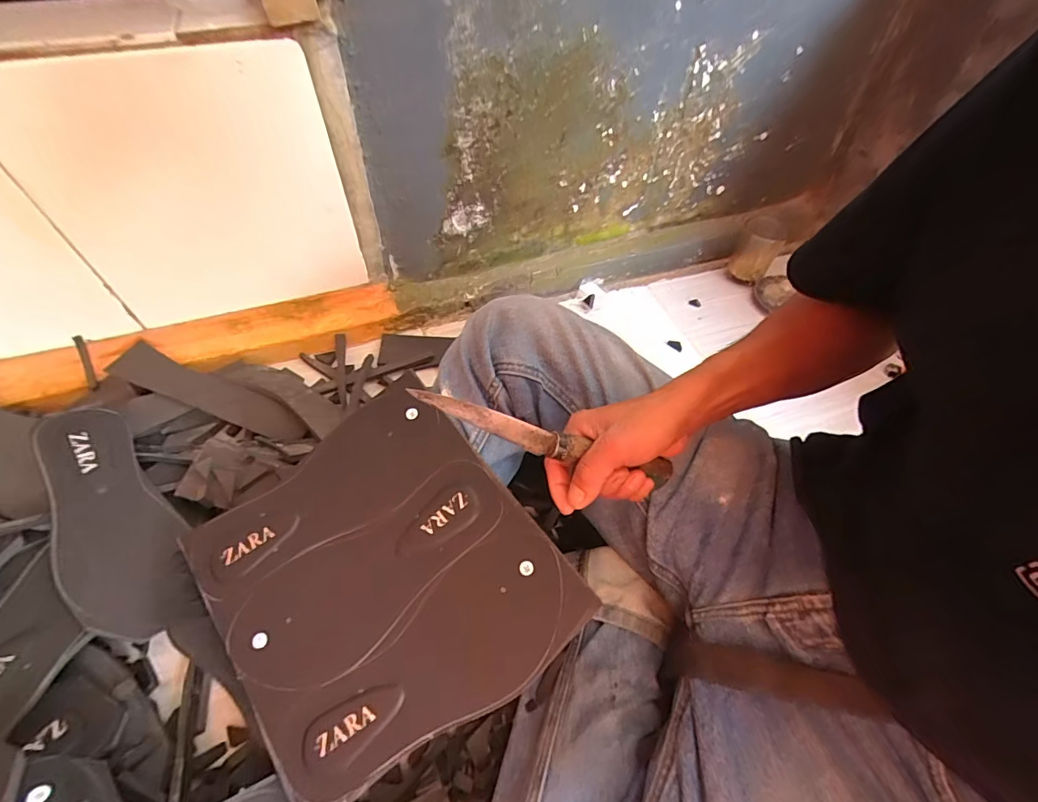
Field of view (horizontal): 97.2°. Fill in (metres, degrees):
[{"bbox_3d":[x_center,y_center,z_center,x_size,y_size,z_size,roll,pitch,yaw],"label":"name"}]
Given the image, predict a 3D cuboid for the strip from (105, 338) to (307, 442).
[{"bbox_3d":[-0.383,-0.011,0.574,0.257,0.013,0.057,19,54,4],"label":"strip"}]

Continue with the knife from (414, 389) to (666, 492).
[{"bbox_3d":[0.023,0.030,0.337,0.210,0.018,0.016,19,51,-17],"label":"knife"}]

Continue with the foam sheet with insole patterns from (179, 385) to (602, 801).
[{"bbox_3d":[-0.116,0.145,0.378,0.249,0.009,0.260,-38,70,-9],"label":"foam sheet with insole patterns"}]

